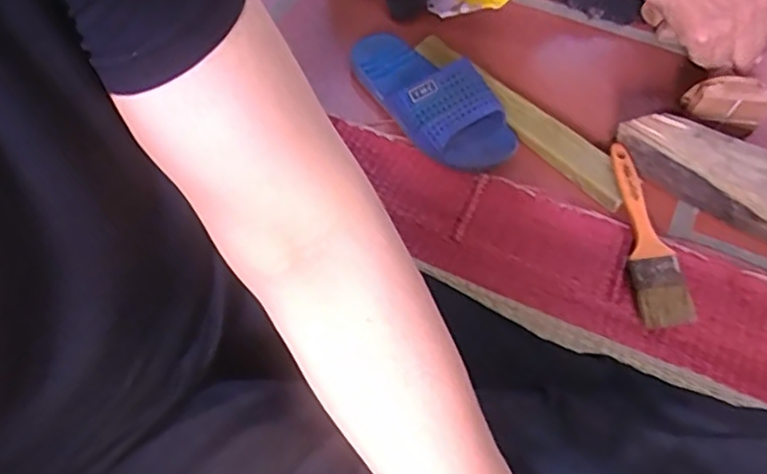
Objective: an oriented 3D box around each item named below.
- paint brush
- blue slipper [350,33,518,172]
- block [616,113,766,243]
[{"bbox_3d":[0.241,-0.005,0.596,0.044,0.009,0.181,-12,66,8],"label":"paint brush"},{"bbox_3d":[0.045,-0.156,0.680,0.091,0.051,0.222,-33,63,-17],"label":"blue slipper"},{"bbox_3d":[0.319,-0.060,0.606,0.195,0.065,0.050,29,62,18],"label":"block"}]

